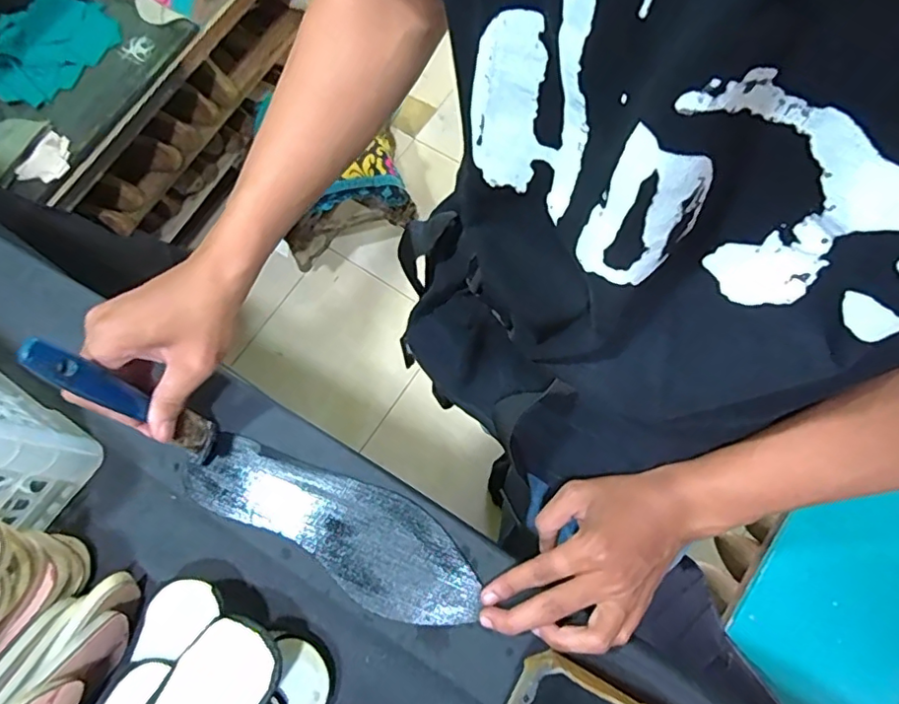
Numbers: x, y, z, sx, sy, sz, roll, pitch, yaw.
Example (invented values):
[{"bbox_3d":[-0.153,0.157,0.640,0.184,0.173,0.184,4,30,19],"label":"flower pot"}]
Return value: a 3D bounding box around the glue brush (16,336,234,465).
[{"bbox_3d":[-0.213,0.038,0.389,0.012,0.173,0.027,19,71,28],"label":"glue brush"}]

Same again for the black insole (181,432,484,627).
[{"bbox_3d":[-0.088,0.130,0.433,0.236,0.010,0.076,27,75,11],"label":"black insole"}]

